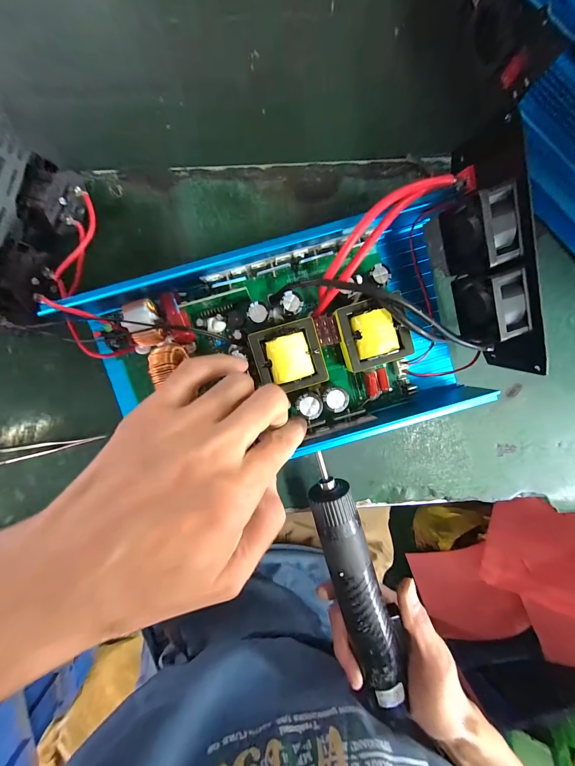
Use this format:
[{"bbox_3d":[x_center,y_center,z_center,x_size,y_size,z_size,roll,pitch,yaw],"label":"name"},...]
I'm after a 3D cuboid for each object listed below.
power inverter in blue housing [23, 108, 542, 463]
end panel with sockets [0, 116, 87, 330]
[{"bbox_3d":[0.006,-0.020,0.185,0.268,0.076,0.157,-19,97,0],"label":"power inverter in blue housing"},{"bbox_3d":[-0.181,-0.092,0.189,0.053,0.049,0.125,25,95,-5],"label":"end panel with sockets"}]

